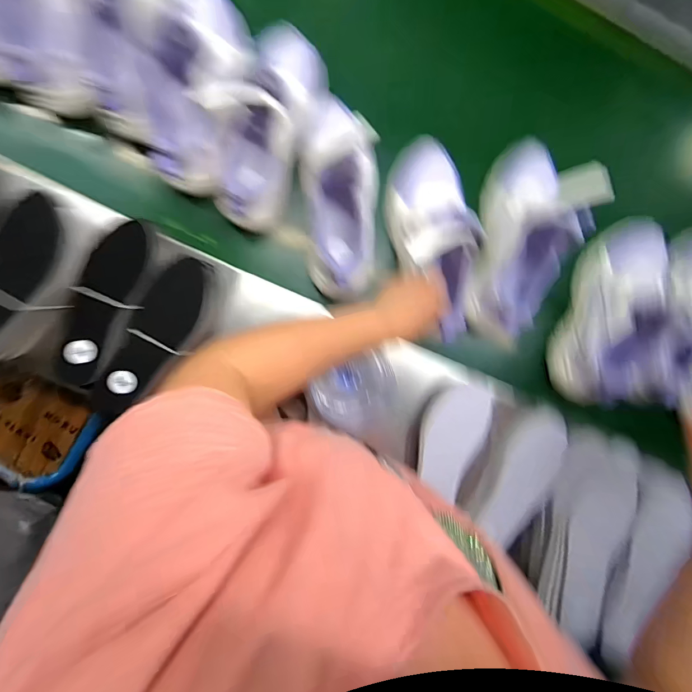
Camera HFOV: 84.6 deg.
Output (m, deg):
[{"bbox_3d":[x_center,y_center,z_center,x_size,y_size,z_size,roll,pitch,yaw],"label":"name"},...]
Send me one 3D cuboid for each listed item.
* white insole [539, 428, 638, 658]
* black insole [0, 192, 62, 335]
[{"bbox_3d":[0.325,0.247,0.512,0.094,0.024,0.257,16,81,15],"label":"white insole"},{"bbox_3d":[-0.384,-0.071,0.425,0.063,0.023,0.205,30,92,-5],"label":"black insole"}]

